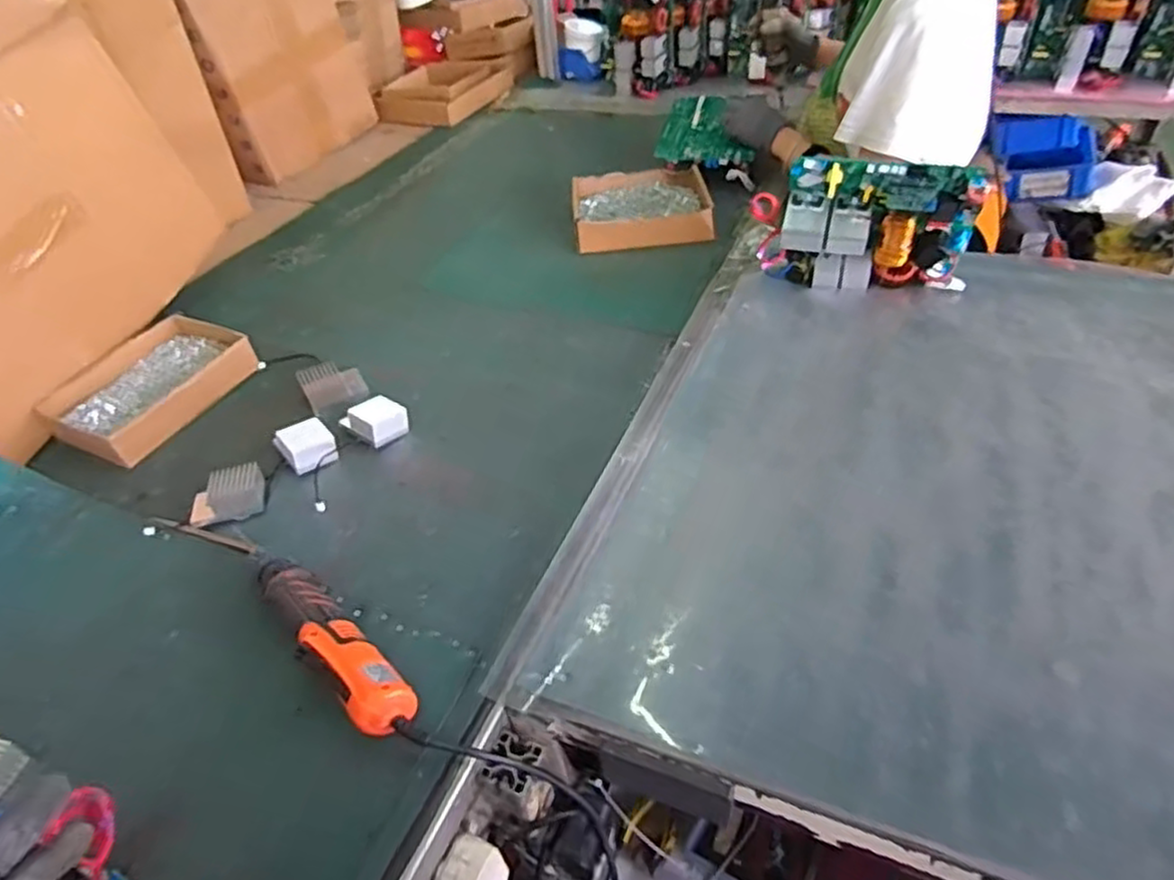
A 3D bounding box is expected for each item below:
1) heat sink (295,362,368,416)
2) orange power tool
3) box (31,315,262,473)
[{"bbox_3d":[-0.308,-0.066,0.864,0.068,0.022,0.084,-28,48,-20],"label":"heat sink"},{"bbox_3d":[-0.213,0.162,0.586,0.048,0.050,0.213,-36,51,-27],"label":"orange power tool"},{"bbox_3d":[-0.533,-0.070,0.880,0.175,0.038,0.224,22,51,26],"label":"box"}]

